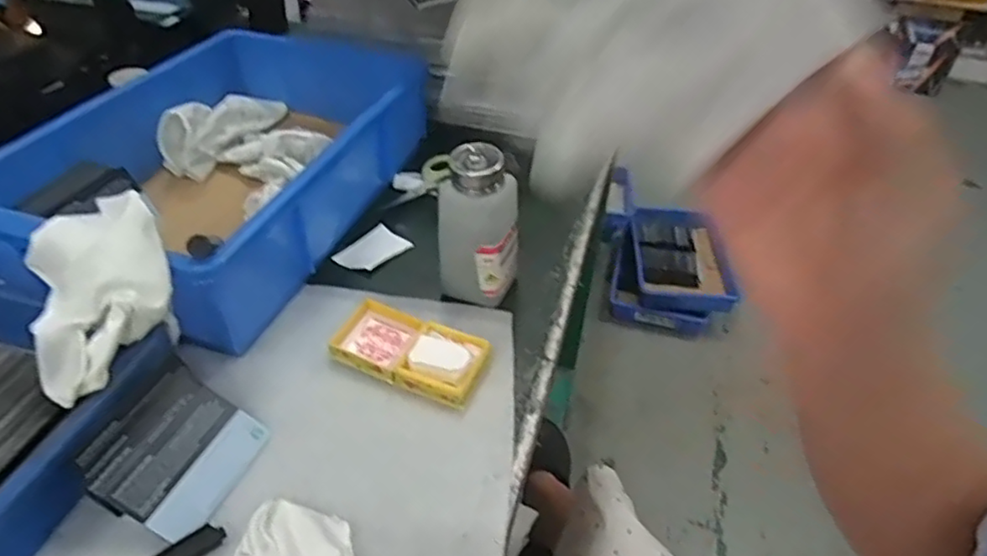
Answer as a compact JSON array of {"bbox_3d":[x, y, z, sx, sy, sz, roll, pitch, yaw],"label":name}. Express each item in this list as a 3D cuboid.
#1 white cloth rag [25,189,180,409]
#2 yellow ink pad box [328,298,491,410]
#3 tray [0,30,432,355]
[{"bbox_3d":[-0.248,0.001,0.396,0.079,0.072,0.144,-18,46,-24],"label":"white cloth rag"},{"bbox_3d":[-0.062,0.051,0.467,0.110,0.020,0.061,17,43,14],"label":"yellow ink pad box"},{"bbox_3d":[-0.243,-0.127,0.581,0.269,0.103,0.392,17,43,14],"label":"tray"}]

